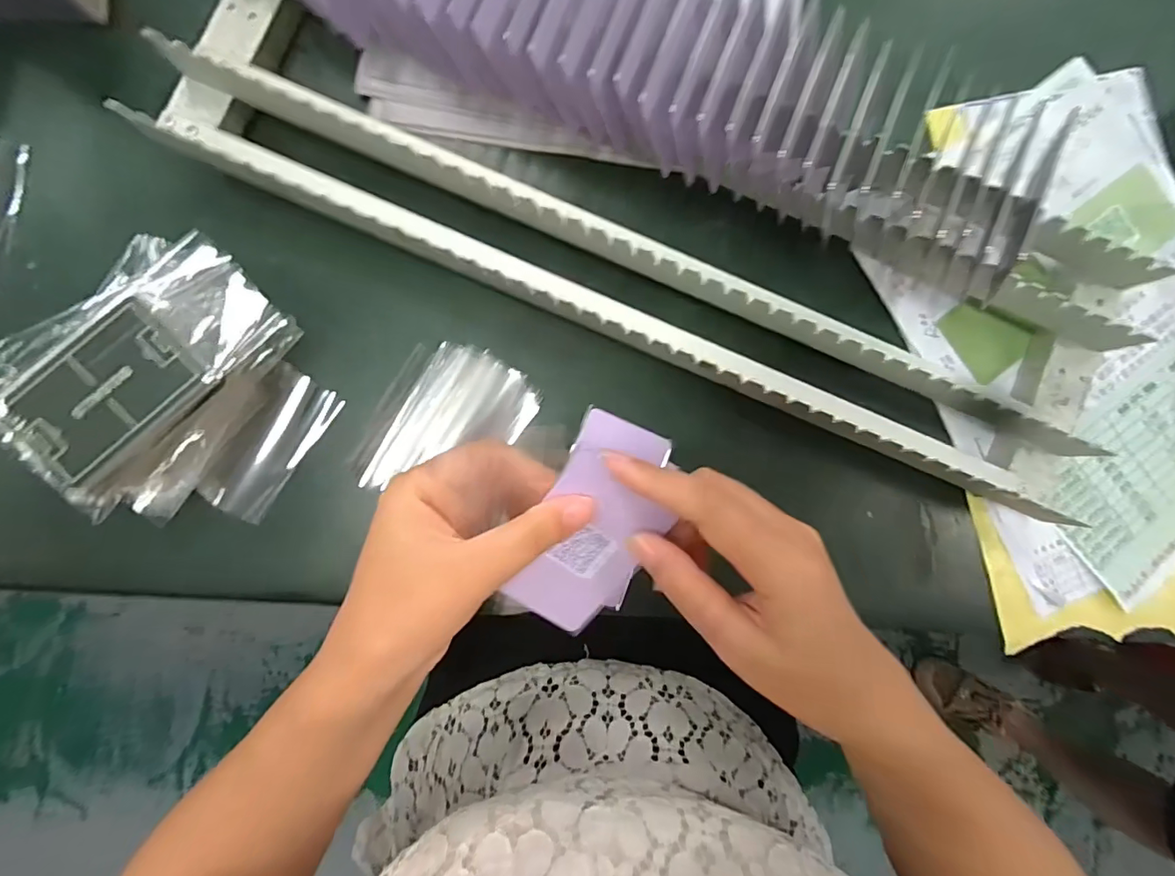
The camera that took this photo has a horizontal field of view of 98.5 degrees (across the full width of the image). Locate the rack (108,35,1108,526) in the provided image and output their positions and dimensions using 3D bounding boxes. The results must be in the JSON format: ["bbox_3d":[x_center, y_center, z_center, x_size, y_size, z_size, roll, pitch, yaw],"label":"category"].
[{"bbox_3d":[0.022,-0.093,0.288,0.534,0.044,0.078,23,87,-2],"label":"rack"}]

